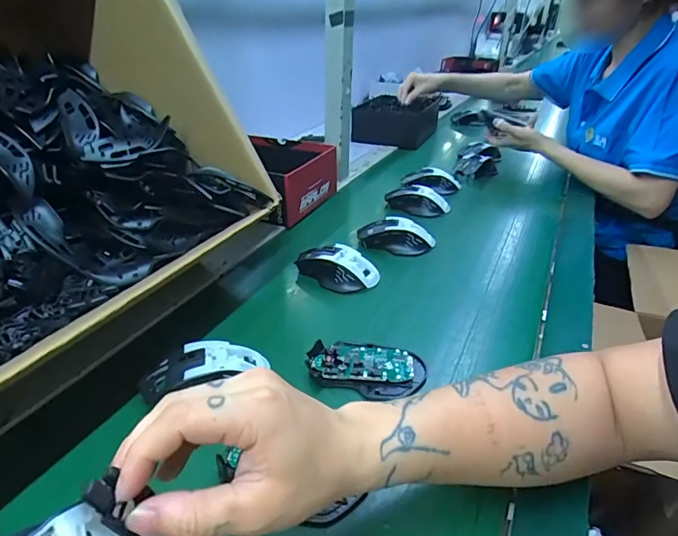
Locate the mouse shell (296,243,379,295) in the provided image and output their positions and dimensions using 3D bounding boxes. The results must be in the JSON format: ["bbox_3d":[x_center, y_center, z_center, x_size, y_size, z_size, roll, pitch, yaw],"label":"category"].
[{"bbox_3d":[-0.004,-0.002,0.593,0.114,0.036,0.062,10,33,14],"label":"mouse shell"}]

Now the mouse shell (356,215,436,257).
[{"bbox_3d":[0.087,-0.051,0.677,0.113,0.036,0.056,5,32,6],"label":"mouse shell"}]

